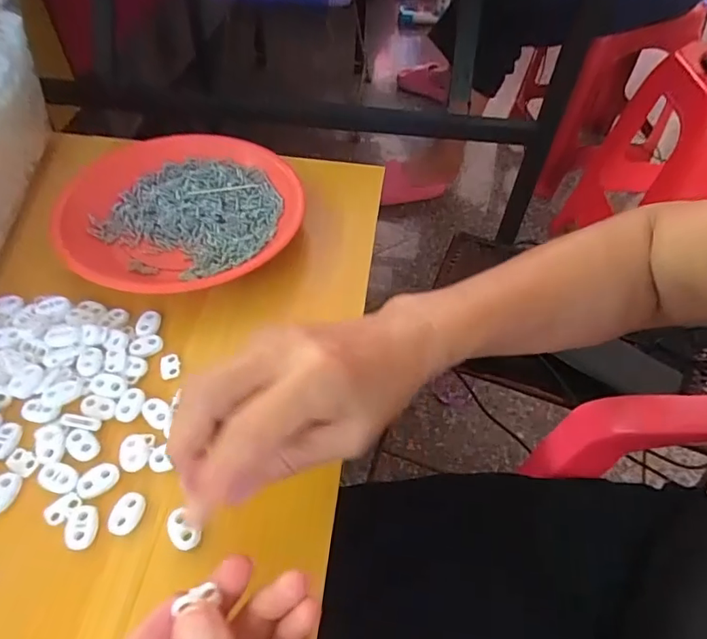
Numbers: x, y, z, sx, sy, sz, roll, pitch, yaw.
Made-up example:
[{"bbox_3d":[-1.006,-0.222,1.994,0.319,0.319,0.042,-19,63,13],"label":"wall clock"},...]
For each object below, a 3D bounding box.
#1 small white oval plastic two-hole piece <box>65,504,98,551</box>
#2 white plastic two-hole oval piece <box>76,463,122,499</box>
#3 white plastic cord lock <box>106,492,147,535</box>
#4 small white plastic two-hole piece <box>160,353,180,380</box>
[{"bbox_3d":[-0.147,0.112,0.272,0.015,0.005,0.022,-8,51,-8],"label":"small white oval plastic two-hole piece"},{"bbox_3d":[-0.146,0.092,0.288,0.023,0.004,0.016,-28,57,-23],"label":"white plastic two-hole oval piece"},{"bbox_3d":[-0.125,0.106,0.278,0.016,0.005,0.022,15,51,10],"label":"white plastic cord lock"},{"bbox_3d":[-0.123,0.031,0.339,0.013,0.004,0.018,-11,51,-11],"label":"small white plastic two-hole piece"}]

